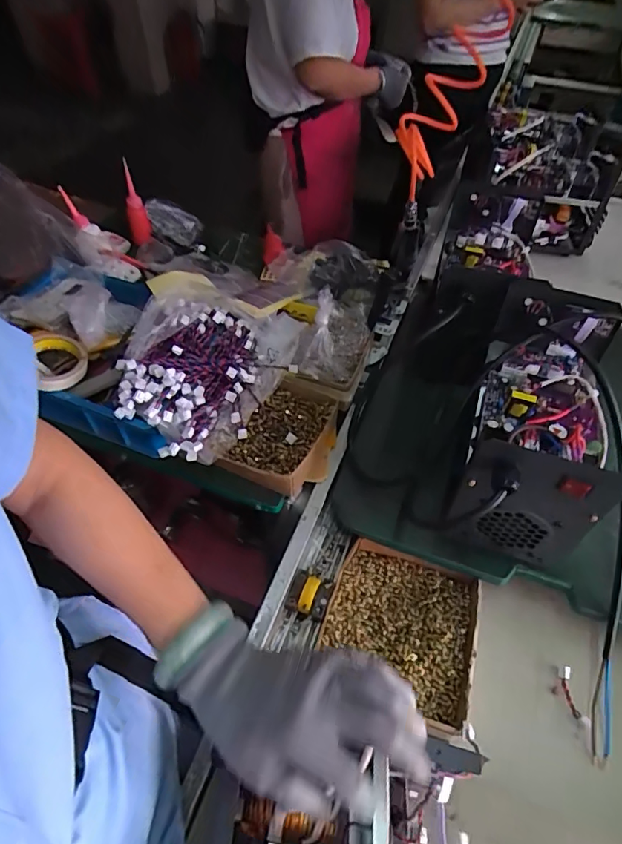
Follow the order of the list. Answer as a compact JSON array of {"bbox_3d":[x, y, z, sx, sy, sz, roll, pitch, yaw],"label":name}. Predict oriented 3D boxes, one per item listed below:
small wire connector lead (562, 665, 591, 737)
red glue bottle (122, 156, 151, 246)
[{"bbox_3d":[0.335,0.354,0.623,0.015,0.009,0.076,-1,50,-3],"label":"small wire connector lead"},{"bbox_3d":[-0.382,-0.472,1.059,0.042,0.167,0.053,-11,20,-12],"label":"red glue bottle"}]

